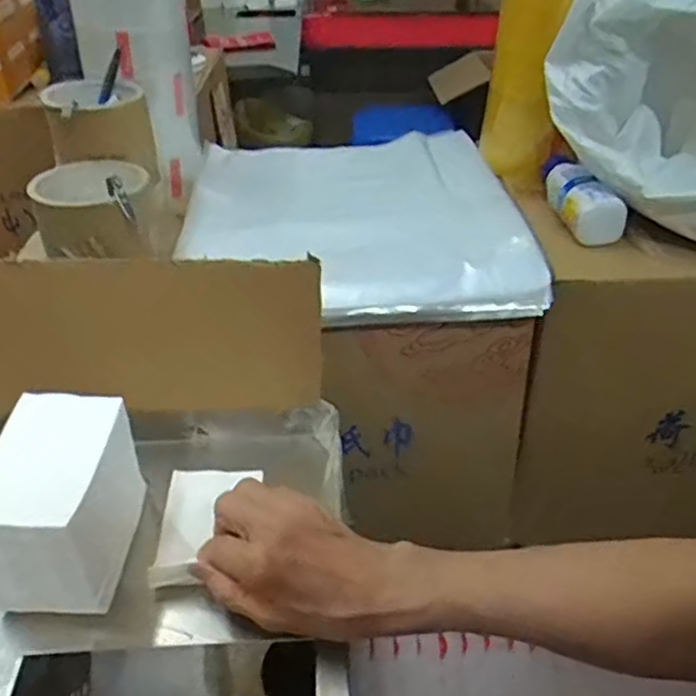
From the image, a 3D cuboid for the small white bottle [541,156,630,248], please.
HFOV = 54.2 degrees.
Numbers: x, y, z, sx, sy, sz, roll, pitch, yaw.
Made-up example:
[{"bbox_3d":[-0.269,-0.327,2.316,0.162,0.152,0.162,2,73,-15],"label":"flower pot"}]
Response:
[{"bbox_3d":[0.233,-0.154,0.684,0.051,0.060,0.135,0,36,2],"label":"small white bottle"}]

